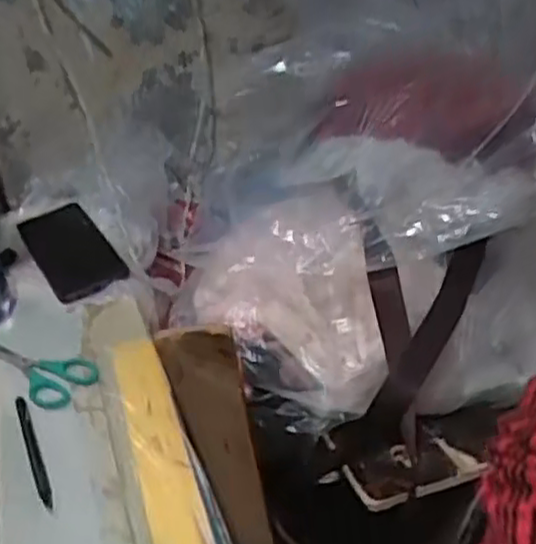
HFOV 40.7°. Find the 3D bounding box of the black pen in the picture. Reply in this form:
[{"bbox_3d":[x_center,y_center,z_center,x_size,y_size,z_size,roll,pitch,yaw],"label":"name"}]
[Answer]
[{"bbox_3d":[-0.183,0.138,0.561,0.010,0.007,0.125,-19,35,-18],"label":"black pen"}]

